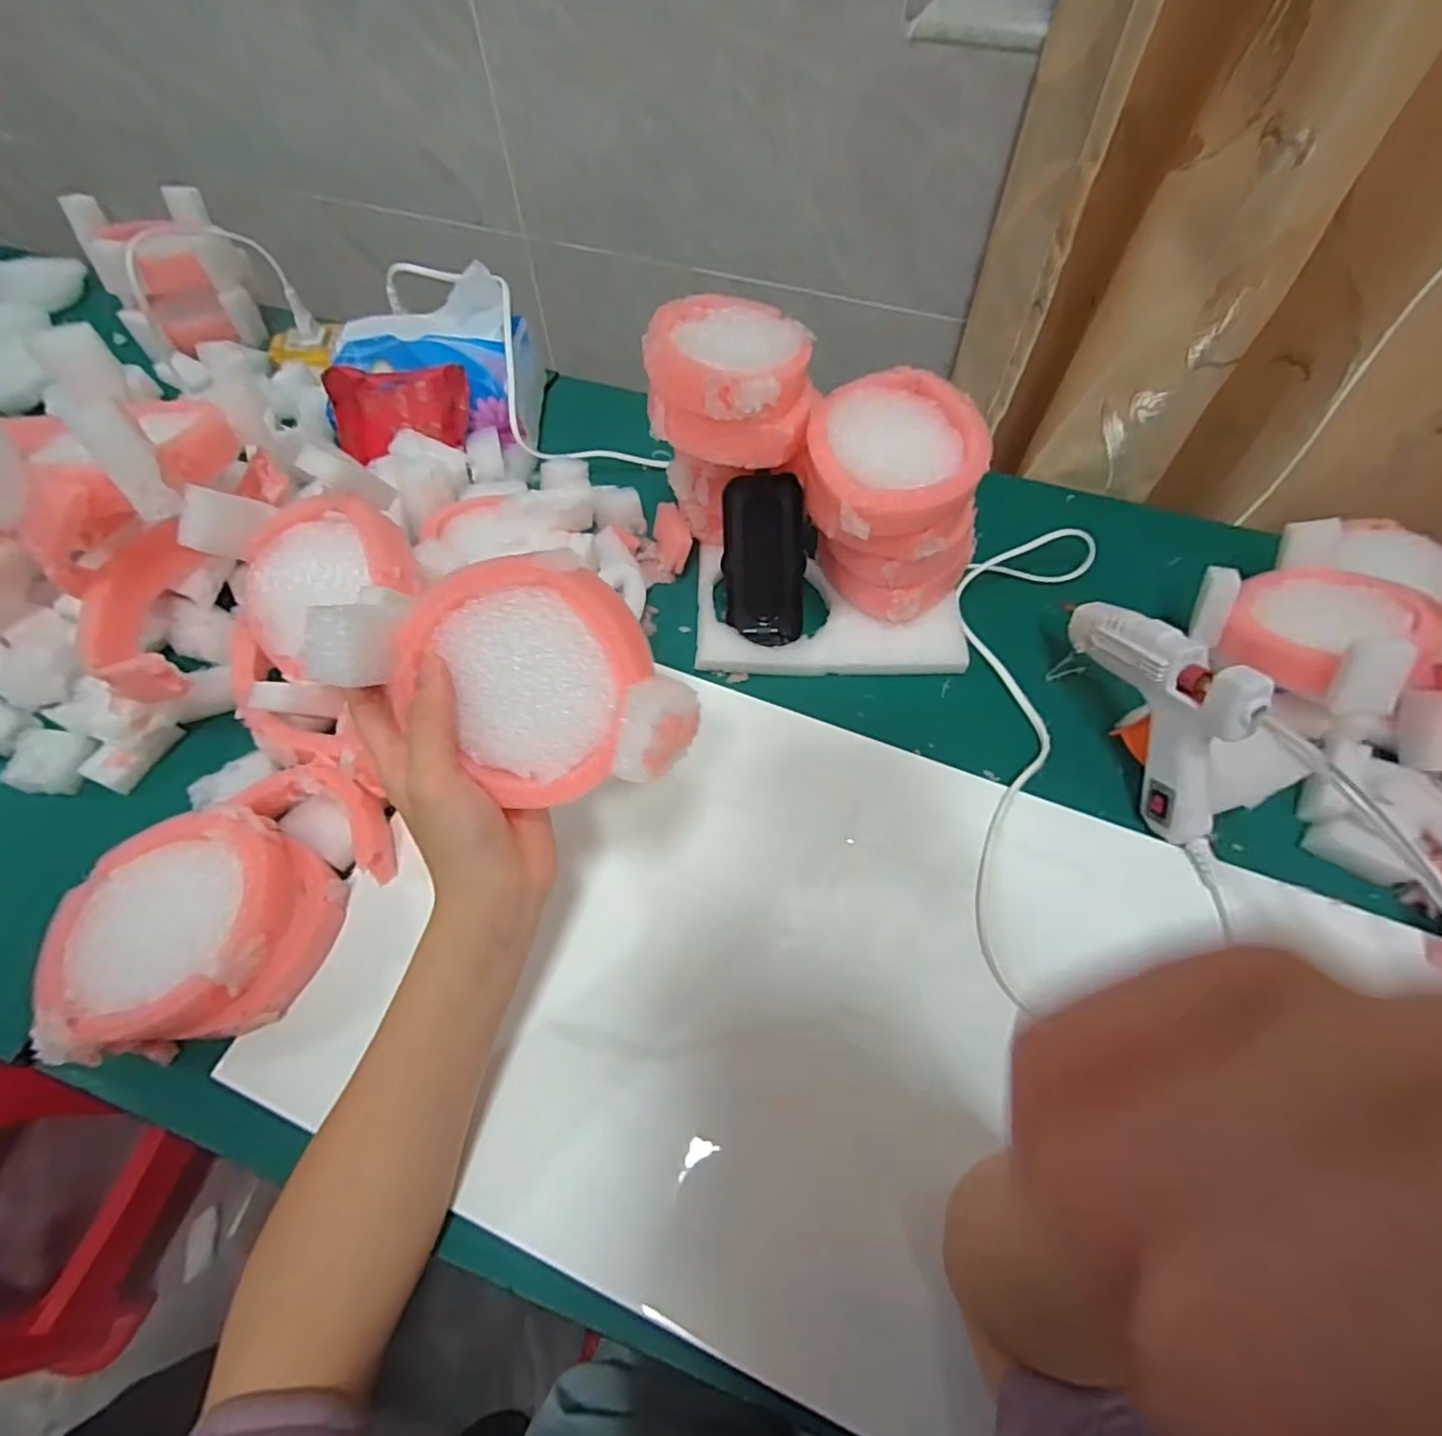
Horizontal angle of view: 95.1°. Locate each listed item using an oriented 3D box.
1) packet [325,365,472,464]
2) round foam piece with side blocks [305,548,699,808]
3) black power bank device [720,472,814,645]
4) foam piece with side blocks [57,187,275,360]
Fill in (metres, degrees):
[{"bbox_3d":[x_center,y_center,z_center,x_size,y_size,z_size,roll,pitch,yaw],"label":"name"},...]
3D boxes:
[{"bbox_3d":[-0.239,-0.228,0.490,0.094,0.057,0.026,-3,20,0],"label":"packet"},{"bbox_3d":[-0.079,-0.014,0.253,0.133,0.041,0.097,-10,102,9],"label":"round foam piece with side blocks"},{"bbox_3d":[0.030,-0.103,0.436,0.055,0.109,0.023,4,18,6],"label":"black power bank device"},{"bbox_3d":[-0.491,-0.399,0.595,0.109,0.089,0.134,-35,66,-18],"label":"foam piece with side blocks"}]

